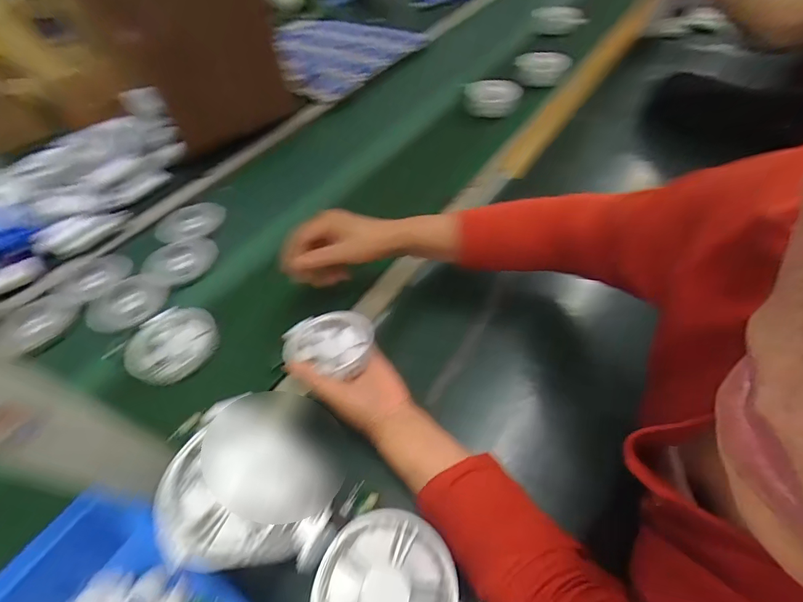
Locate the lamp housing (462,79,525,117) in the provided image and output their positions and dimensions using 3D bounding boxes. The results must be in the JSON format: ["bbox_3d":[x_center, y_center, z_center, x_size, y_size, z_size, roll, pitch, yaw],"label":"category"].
[{"bbox_3d":[0.182,-0.404,0.798,0.111,0.058,0.049,6,52,11],"label":"lamp housing"}]

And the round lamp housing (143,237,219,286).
[{"bbox_3d":[-0.340,-0.063,0.619,0.104,0.024,0.071,-31,55,-18],"label":"round lamp housing"}]

